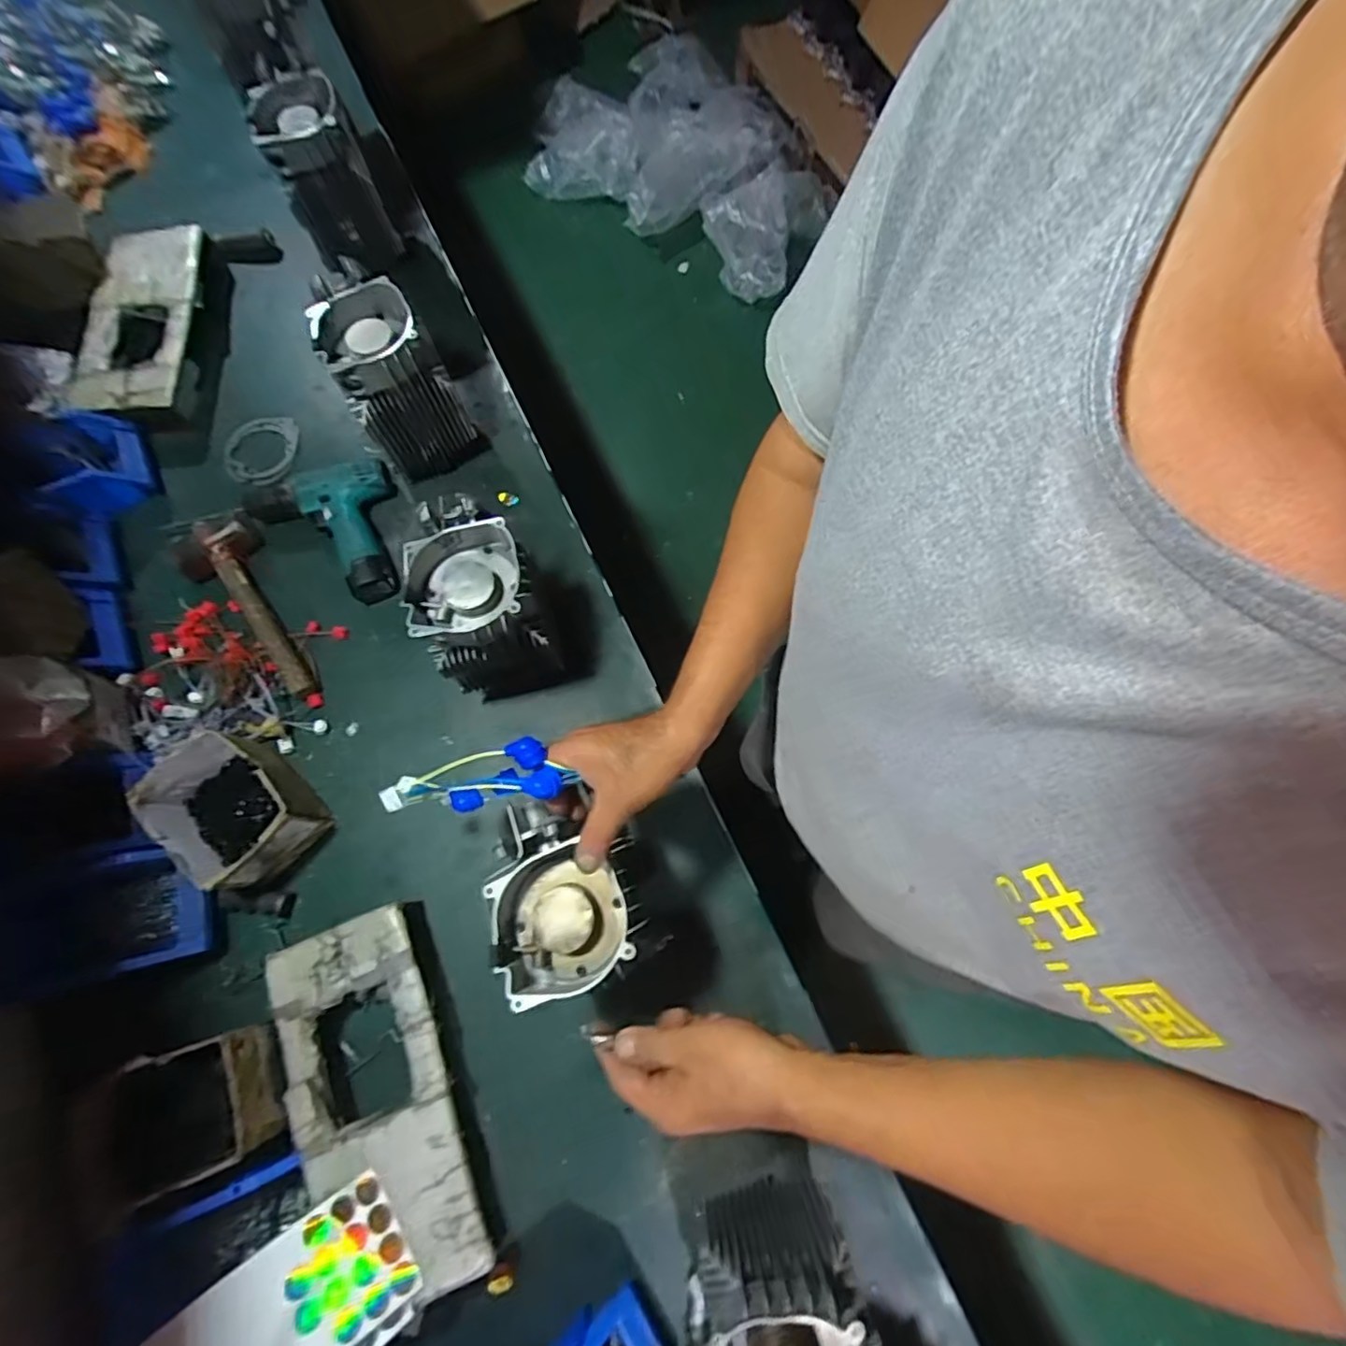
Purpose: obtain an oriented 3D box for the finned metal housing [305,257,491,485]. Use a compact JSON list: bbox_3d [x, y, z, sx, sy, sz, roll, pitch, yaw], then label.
[{"bbox_3d":[-0.348,-0.369,0.790,0.123,0.197,0.142,-29,74,-8],"label":"finned metal housing"}]

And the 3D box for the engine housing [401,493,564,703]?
[{"bbox_3d":[-0.199,-0.067,0.690,0.124,0.210,0.135,-12,72,-2],"label":"engine housing"}]

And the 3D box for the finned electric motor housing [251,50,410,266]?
[{"bbox_3d":[-0.494,-0.716,0.892,0.120,0.190,0.137,-19,73,-4],"label":"finned electric motor housing"}]

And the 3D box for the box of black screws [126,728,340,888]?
[{"bbox_3d":[-0.480,0.150,0.680,0.149,0.090,0.123,40,77,13],"label":"box of black screws"}]

